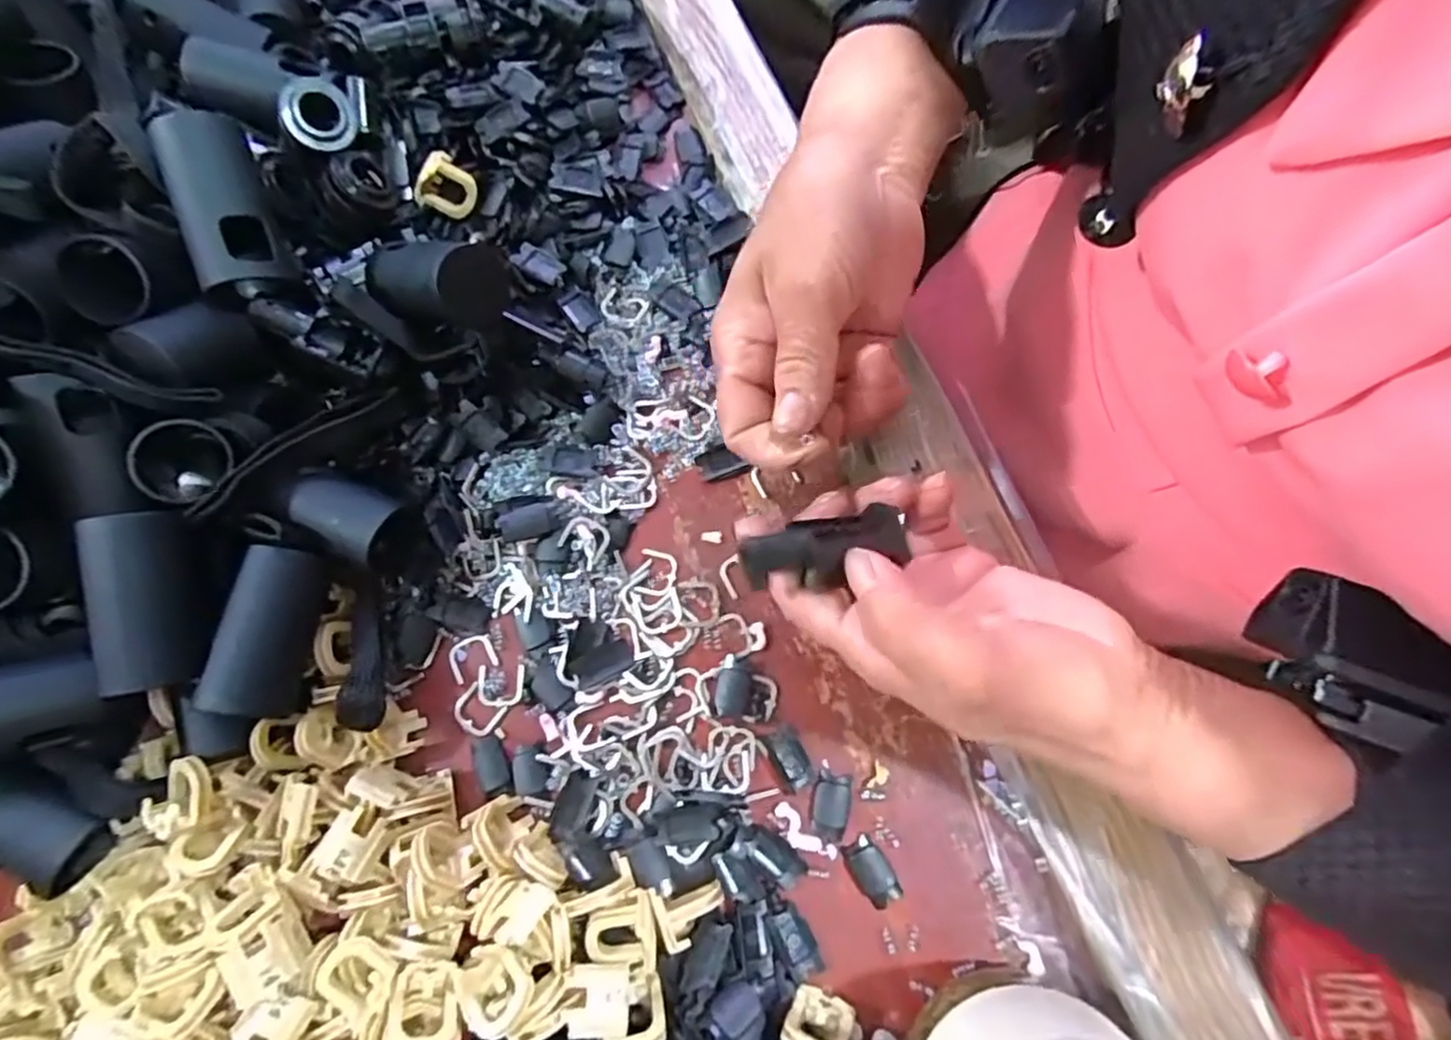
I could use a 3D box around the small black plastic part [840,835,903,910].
[{"bbox_3d":[0.054,0.130,0.256,0.013,0.004,0.024,-31,76,-5],"label":"small black plastic part"}]

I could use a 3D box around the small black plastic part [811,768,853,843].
[{"bbox_3d":[0.041,0.108,0.263,0.013,0.004,0.023,10,76,5],"label":"small black plastic part"}]

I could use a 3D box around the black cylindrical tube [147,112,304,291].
[{"bbox_3d":[-0.189,-0.118,0.261,0.030,0.028,0.061,-21,96,-29],"label":"black cylindrical tube"}]

